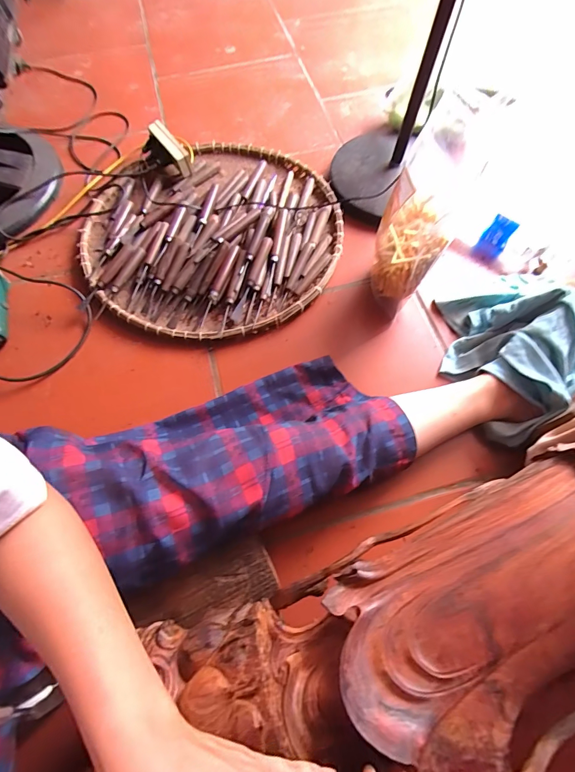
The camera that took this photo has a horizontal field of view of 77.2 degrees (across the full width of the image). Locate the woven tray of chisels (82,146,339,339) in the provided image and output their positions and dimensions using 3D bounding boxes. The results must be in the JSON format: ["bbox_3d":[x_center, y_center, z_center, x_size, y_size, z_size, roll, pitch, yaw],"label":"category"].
[{"bbox_3d":[-0.155,-0.326,0.747,0.522,0.047,0.523,-27,68,-11],"label":"woven tray of chisels"}]

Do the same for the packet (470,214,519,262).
[{"bbox_3d":[0.418,-0.295,0.729,0.050,0.085,0.011,38,44,14],"label":"packet"}]

